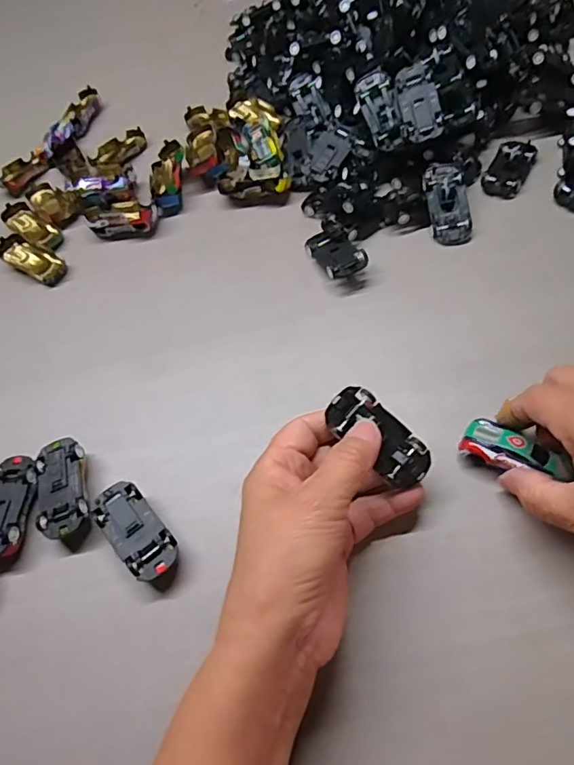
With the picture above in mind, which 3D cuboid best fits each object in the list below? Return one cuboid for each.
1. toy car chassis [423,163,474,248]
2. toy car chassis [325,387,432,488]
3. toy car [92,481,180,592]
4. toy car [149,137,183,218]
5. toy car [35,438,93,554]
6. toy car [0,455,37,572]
[{"bbox_3d":[0.126,-0.143,0.413,0.030,0.016,0.069,-9,81,-1],"label":"toy car chassis"},{"bbox_3d":[0.052,0.030,0.297,0.065,0.012,0.029,43,66,3],"label":"toy car chassis"},{"bbox_3d":[-0.090,0.091,0.320,0.031,0.019,0.064,-37,59,-20],"label":"toy car"},{"bbox_3d":[-0.110,-0.186,0.483,0.031,0.018,0.071,-6,70,1],"label":"toy car"},{"bbox_3d":[-0.144,0.071,0.341,0.031,0.019,0.067,-15,54,-5],"label":"toy car"},{"bbox_3d":[-0.180,0.084,0.341,0.034,0.019,0.071,0,67,6],"label":"toy car"}]

